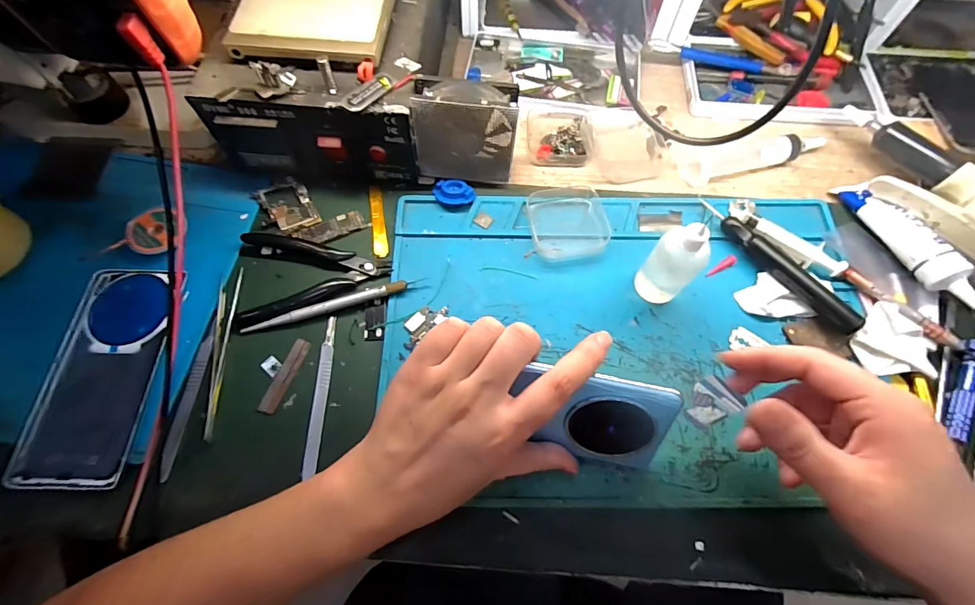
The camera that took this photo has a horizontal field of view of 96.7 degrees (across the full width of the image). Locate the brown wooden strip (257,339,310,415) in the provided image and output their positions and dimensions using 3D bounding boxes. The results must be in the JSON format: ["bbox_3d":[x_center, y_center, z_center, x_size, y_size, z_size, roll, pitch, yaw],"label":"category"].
[{"bbox_3d":[-0.152,0.055,0.325,0.012,0.004,0.058,20,69,9],"label":"brown wooden strip"}]

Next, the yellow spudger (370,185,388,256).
[{"bbox_3d":[-0.096,-0.072,0.380,0.012,0.005,0.075,-9,67,-3],"label":"yellow spudger"}]

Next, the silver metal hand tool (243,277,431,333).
[{"bbox_3d":[-0.121,0.002,0.344,0.142,0.009,0.009,-17,68,-6],"label":"silver metal hand tool"}]

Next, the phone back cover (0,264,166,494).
[{"bbox_3d":[-0.281,0.050,0.316,0.078,0.013,0.156,-1,67,0],"label":"phone back cover"}]

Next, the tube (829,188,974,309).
[{"bbox_3d":[0.347,-0.052,0.356,0.029,0.021,0.131,-16,56,-6],"label":"tube"}]

